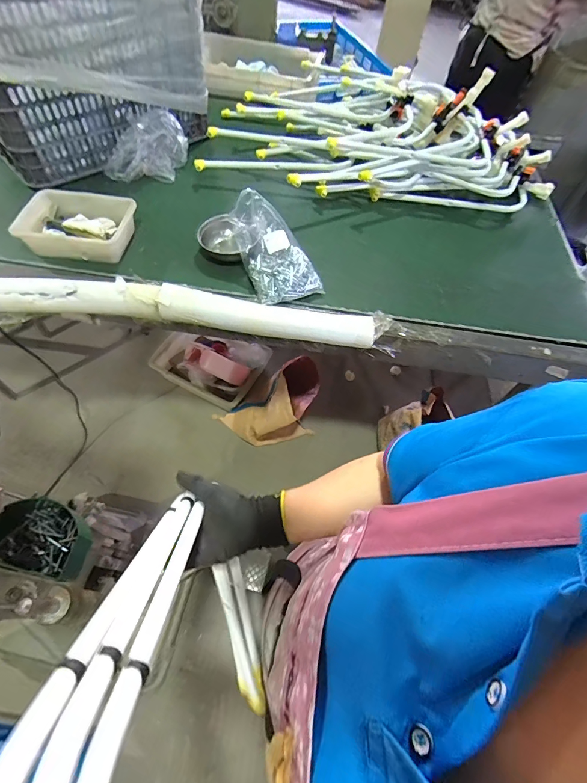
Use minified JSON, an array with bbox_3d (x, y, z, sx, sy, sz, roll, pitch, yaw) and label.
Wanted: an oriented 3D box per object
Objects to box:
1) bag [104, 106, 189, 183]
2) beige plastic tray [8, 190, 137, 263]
[{"bbox_3d":[-0.418,-0.686,1.013,0.231,0.147,0.125,-10,60,-10],"label":"bag"},{"bbox_3d":[-0.514,-0.393,0.836,0.241,0.063,0.163,4,59,-2],"label":"beige plastic tray"}]

